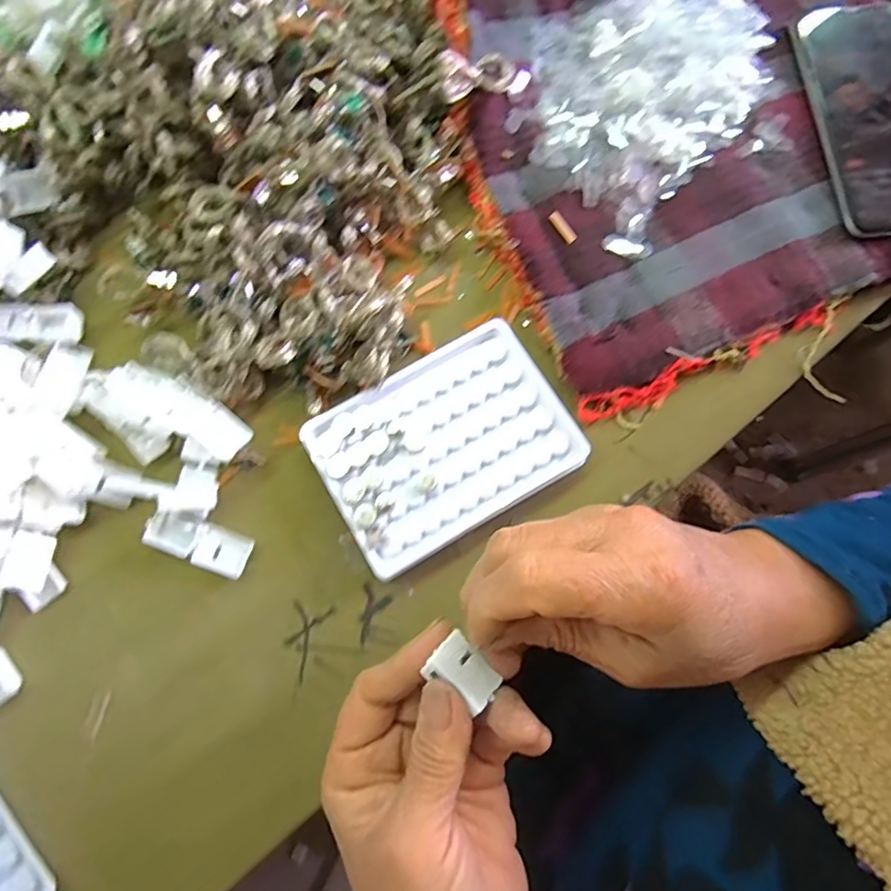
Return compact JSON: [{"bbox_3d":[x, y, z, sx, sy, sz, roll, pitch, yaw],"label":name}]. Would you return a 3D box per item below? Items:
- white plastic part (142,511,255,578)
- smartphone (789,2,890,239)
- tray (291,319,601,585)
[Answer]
[{"bbox_3d":[-0.130,0.051,0.308,0.054,0.009,0.022,22,80,4],"label":"white plastic part"},{"bbox_3d":[0.271,-0.206,0.356,0.082,0.013,0.165,-2,79,-1],"label":"smartphone"},{"bbox_3d":[0.000,-0.001,0.315,0.130,0.014,0.095,-31,81,-6],"label":"tray"}]

